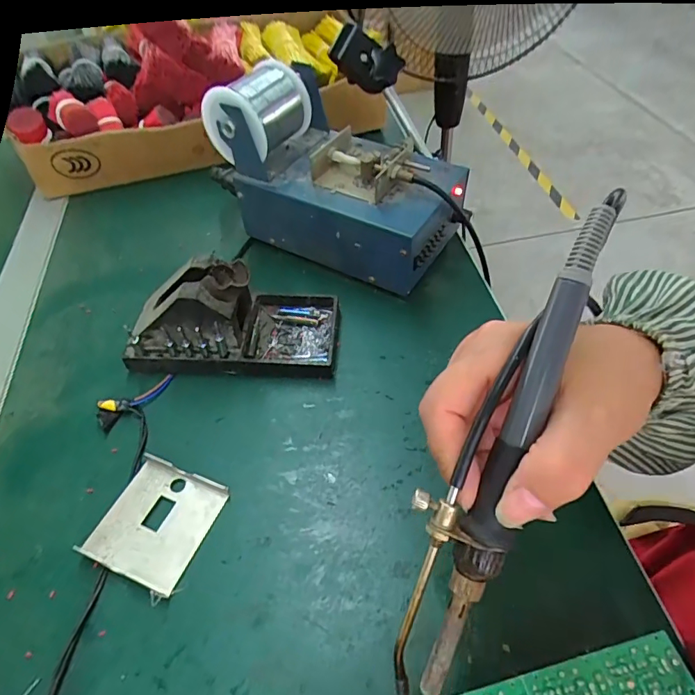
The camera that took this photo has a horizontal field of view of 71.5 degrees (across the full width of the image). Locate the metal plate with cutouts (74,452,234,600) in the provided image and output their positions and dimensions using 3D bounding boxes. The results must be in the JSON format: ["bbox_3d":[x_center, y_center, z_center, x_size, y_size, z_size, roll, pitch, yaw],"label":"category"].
[{"bbox_3d":[-0.119,0.108,0.302,0.063,0.011,0.069,15,52,15],"label":"metal plate with cutouts"}]

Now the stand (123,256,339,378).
[{"bbox_3d":[-0.089,-0.030,0.377,0.156,0.071,0.078,1,50,5],"label":"stand"}]

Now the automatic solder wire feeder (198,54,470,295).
[{"bbox_3d":[-0.002,-0.159,0.434,0.203,0.129,0.116,24,55,22],"label":"automatic solder wire feeder"}]

